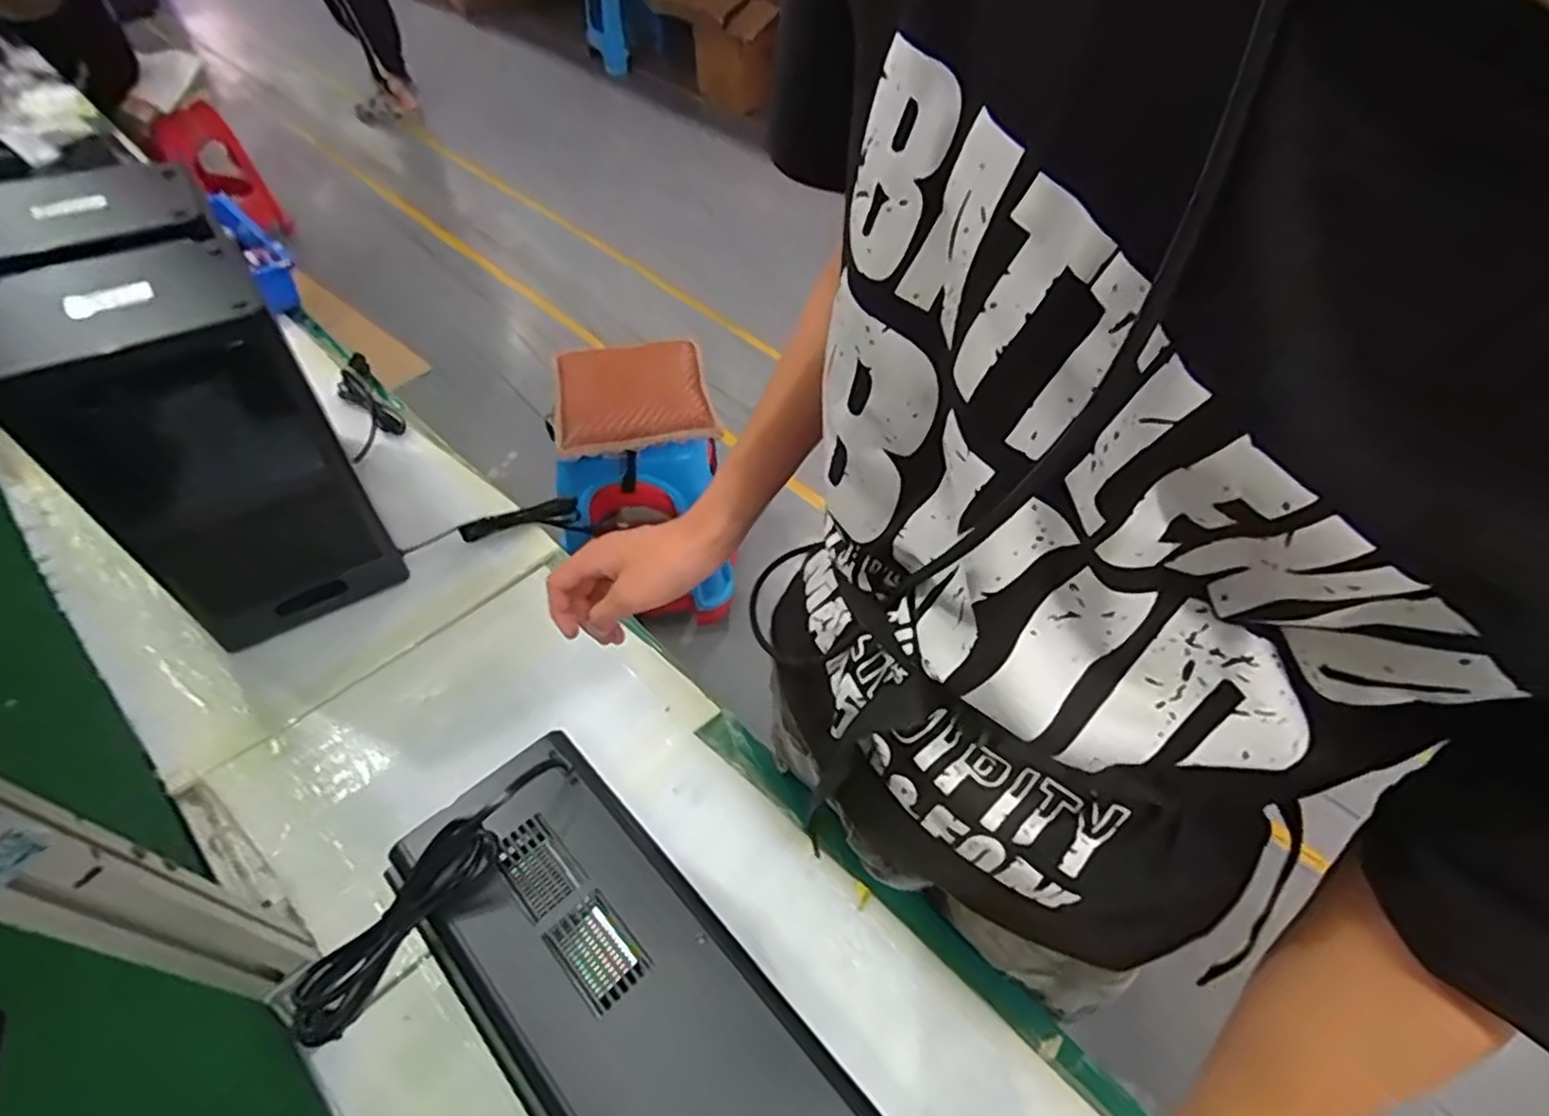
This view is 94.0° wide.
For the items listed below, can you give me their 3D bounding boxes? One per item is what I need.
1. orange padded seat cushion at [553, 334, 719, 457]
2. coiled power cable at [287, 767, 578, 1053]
[{"bbox_3d":[-0.265,-0.309,1.348,0.288,0.032,0.254,-6,59,-20],"label":"orange padded seat cushion"},{"bbox_3d":[-0.209,0.203,0.451,0.036,0.038,0.193,33,70,22],"label":"coiled power cable"}]

